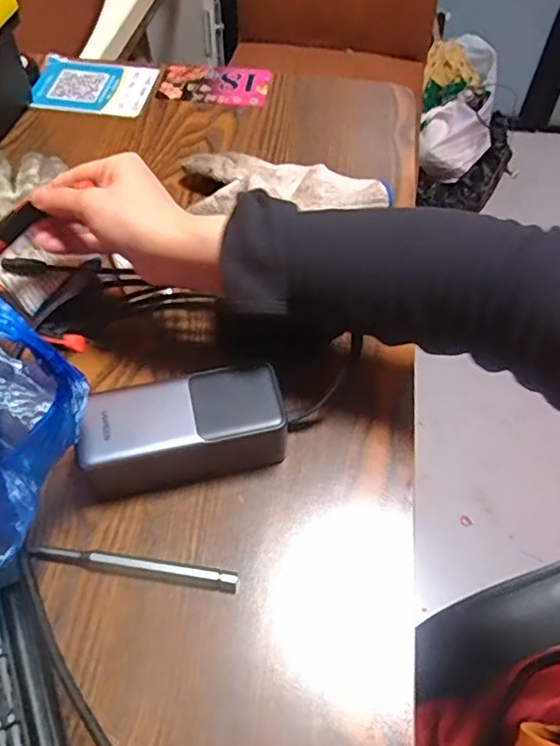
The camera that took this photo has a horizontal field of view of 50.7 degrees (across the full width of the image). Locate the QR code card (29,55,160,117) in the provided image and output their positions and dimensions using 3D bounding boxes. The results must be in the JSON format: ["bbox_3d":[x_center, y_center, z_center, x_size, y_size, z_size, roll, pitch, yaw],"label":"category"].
[{"bbox_3d":[-0.204,-0.315,0.647,0.128,0.009,0.097,7,58,5],"label":"QR code card"}]

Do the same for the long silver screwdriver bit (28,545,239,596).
[{"bbox_3d":[-0.088,0.117,0.357,0.125,0.011,0.011,7,57,5],"label":"long silver screwdriver bit"}]

